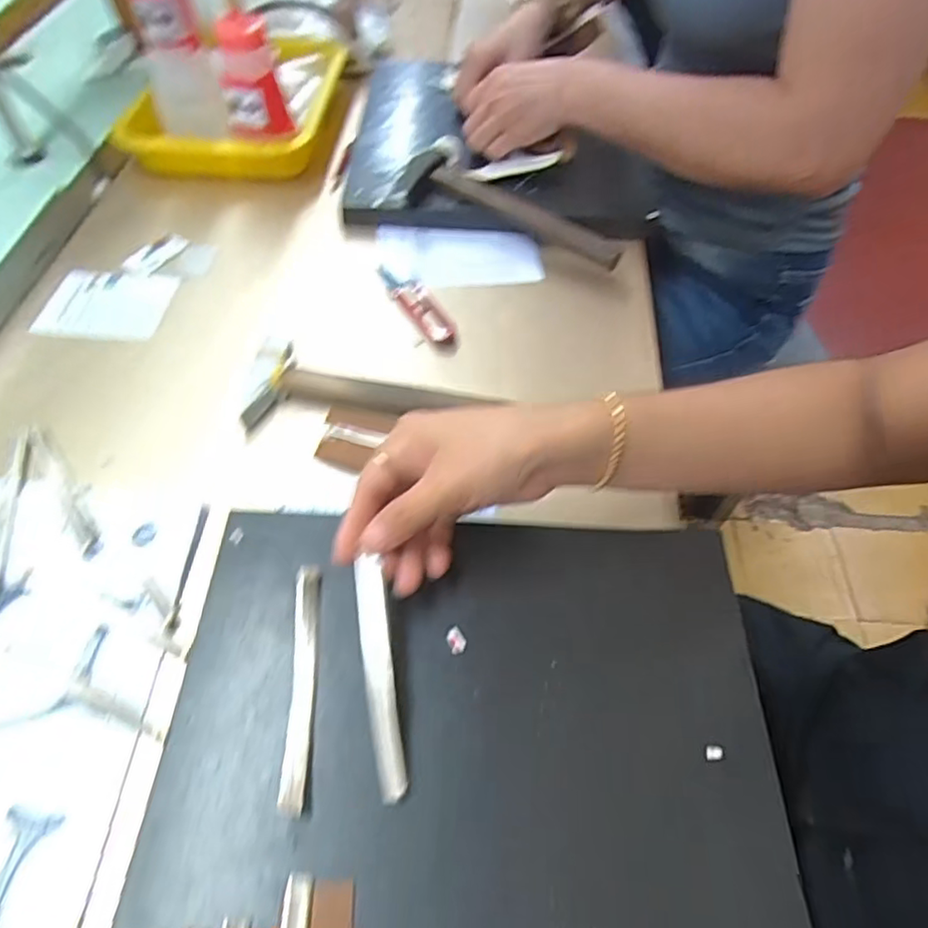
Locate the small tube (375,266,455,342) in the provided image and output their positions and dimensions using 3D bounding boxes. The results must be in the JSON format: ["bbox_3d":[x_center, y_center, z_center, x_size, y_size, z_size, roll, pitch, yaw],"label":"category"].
[{"bbox_3d":[-0.040,-0.138,0.525,0.028,0.020,0.111,-27,60,-20],"label":"small tube"}]

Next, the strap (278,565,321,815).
[{"bbox_3d":[-0.084,0.110,0.320,0.011,0.012,0.123,-3,55,-4],"label":"strap"}]

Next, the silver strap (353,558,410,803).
[{"bbox_3d":[-0.042,0.104,0.309,0.016,0.014,0.113,-8,69,-7],"label":"silver strap"}]

